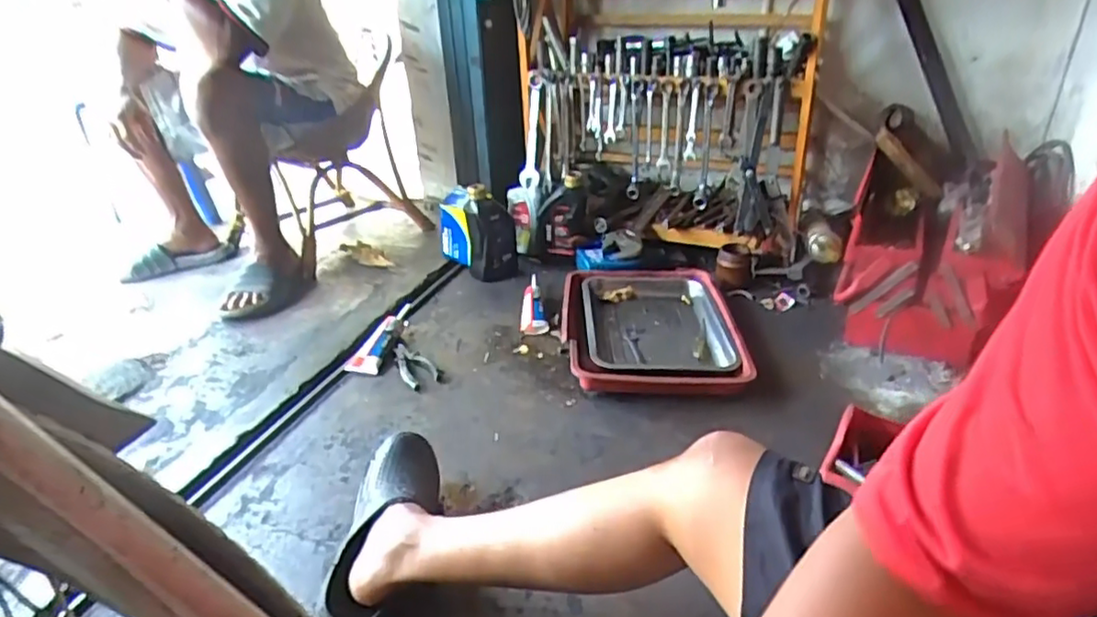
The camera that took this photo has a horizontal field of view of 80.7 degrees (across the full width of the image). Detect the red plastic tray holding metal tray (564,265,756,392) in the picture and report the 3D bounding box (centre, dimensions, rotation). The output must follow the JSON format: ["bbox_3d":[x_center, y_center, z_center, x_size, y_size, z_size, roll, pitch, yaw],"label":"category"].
[{"bbox_3d":[0.198,0.022,1.259,0.330,0.059,0.428,0,29,5],"label":"red plastic tray holding metal tray"}]

